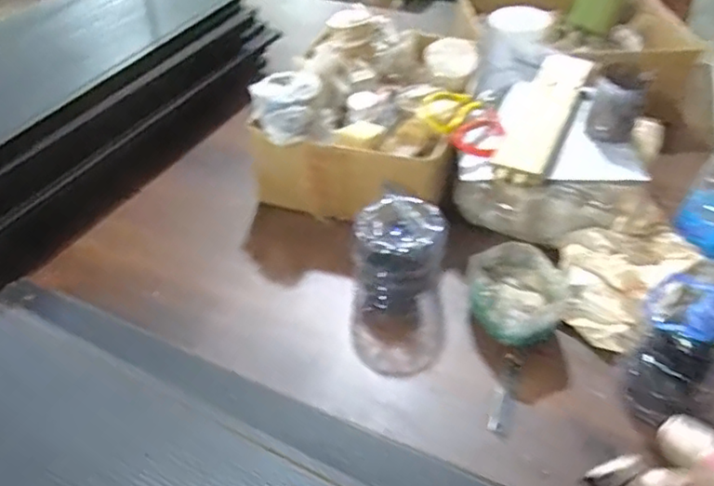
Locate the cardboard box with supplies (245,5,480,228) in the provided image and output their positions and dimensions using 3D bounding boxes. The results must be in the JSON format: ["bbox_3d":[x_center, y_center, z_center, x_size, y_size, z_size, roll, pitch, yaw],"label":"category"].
[{"bbox_3d":[0.030,-0.178,0.863,0.263,0.163,0.300,13,47,13],"label":"cardboard box with supplies"}]

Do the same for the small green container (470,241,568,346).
[{"bbox_3d":[0.177,0.059,0.683,0.112,0.063,0.112,0,46,0],"label":"small green container"}]

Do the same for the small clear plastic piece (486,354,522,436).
[{"bbox_3d":[0.152,0.152,0.635,0.020,0.006,0.097,15,48,15],"label":"small clear plastic piece"}]

